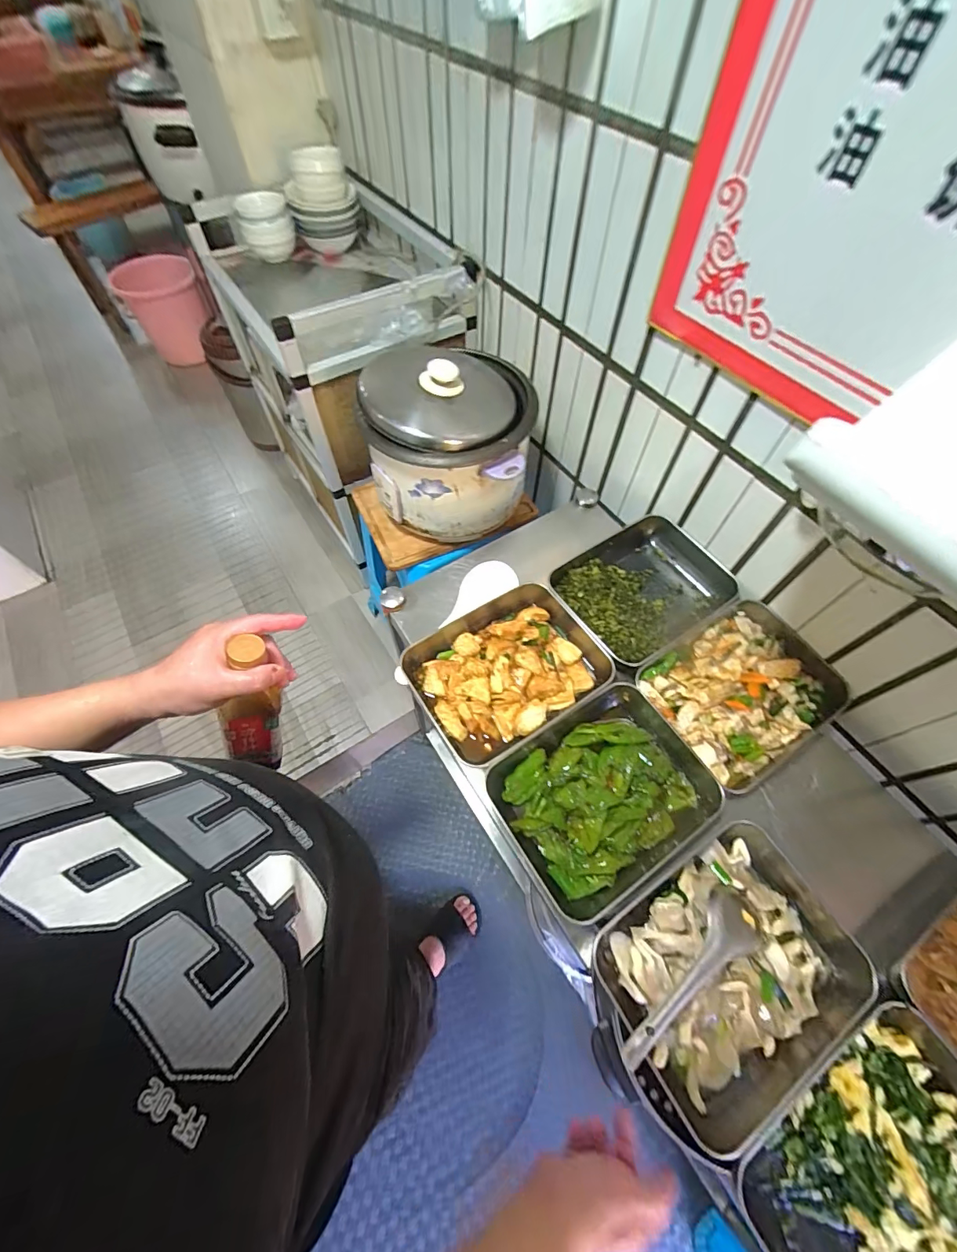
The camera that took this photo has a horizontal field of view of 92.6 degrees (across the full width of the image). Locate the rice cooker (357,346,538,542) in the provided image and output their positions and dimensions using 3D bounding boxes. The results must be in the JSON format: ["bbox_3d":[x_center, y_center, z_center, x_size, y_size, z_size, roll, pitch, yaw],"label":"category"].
[{"bbox_3d":[-0.052,-0.341,0.835,0.289,0.231,0.277,-5,61,-4],"label":"rice cooker"}]

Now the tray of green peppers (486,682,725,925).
[{"bbox_3d":[0.158,0.223,0.602,0.253,0.077,0.201,-30,65,-17],"label":"tray of green peppers"}]

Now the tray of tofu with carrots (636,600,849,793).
[{"bbox_3d":[0.368,0.082,0.634,0.235,0.038,0.189,-28,64,-16],"label":"tray of tofu with carrots"}]

